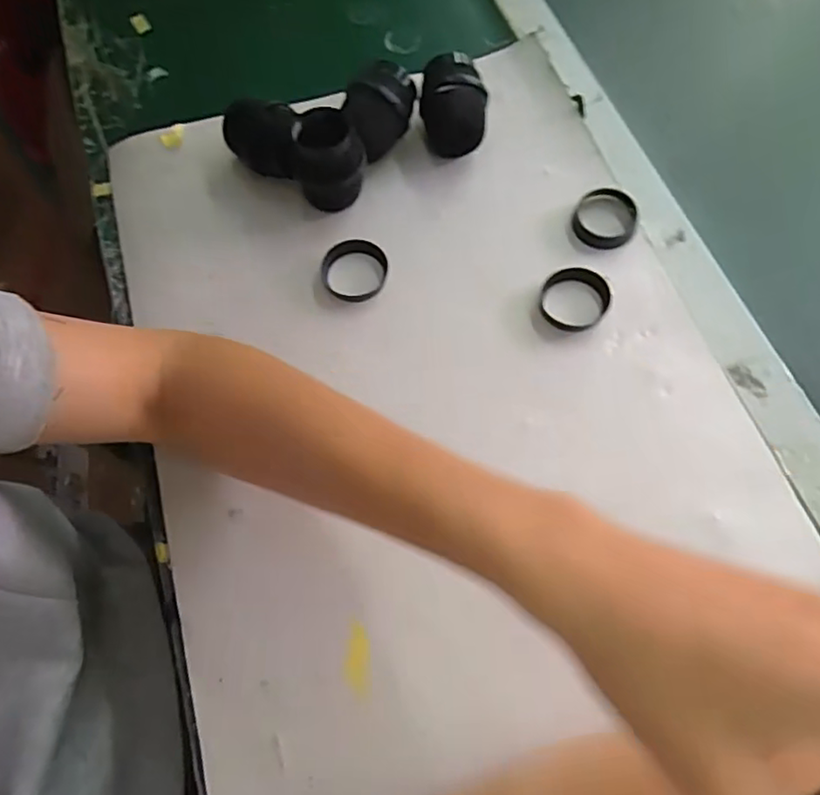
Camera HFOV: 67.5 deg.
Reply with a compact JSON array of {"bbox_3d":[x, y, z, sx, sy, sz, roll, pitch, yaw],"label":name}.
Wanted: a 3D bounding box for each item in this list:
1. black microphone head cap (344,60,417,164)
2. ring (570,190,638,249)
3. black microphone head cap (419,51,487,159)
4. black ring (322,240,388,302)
[{"bbox_3d":[-0.024,-0.207,0.439,0.049,0.050,0.062,24,70,10],"label":"black microphone head cap"},{"bbox_3d":[0.132,-0.121,0.414,0.042,0.012,0.043,0,68,1],"label":"ring"},{"bbox_3d":[0.031,-0.208,0.437,0.045,0.048,0.048,7,68,4],"label":"black microphone head cap"},{"bbox_3d":[-0.037,-0.084,0.406,0.043,0.009,0.042,-1,68,0],"label":"black ring"}]

